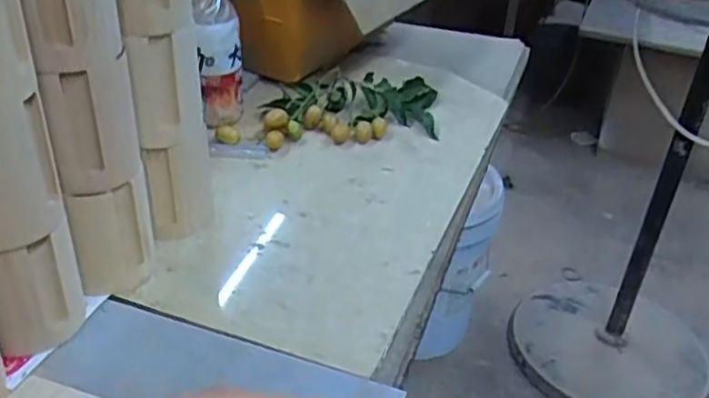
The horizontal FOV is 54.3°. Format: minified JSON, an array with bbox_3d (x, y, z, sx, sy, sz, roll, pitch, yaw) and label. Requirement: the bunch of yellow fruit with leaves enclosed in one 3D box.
[{"bbox_3d":[0.002,-0.111,0.832,0.230,0.043,0.117,-4,34,-13],"label":"bunch of yellow fruit with leaves"}]

